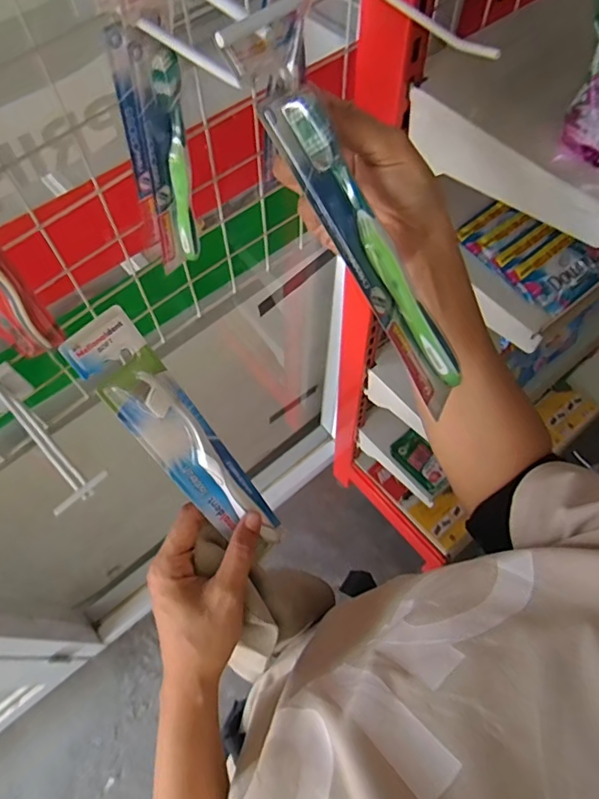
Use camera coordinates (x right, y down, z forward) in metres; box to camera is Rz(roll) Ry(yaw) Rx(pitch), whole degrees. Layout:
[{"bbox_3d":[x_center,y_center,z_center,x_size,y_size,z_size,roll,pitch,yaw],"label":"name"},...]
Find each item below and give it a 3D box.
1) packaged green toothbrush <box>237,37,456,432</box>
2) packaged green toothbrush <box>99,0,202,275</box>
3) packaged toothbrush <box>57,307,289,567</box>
[{"bbox_3d":[0.036,-0.084,0.279,0.034,0.021,0.213,-43,115,-19],"label":"packaged green toothbrush"},{"bbox_3d":[-0.104,-0.189,0.384,0.050,0.214,0.027,-13,64,-6],"label":"packaged green toothbrush"},{"bbox_3d":[-0.067,0.038,0.340,0.041,0.219,0.016,-46,39,-20],"label":"packaged toothbrush"}]

